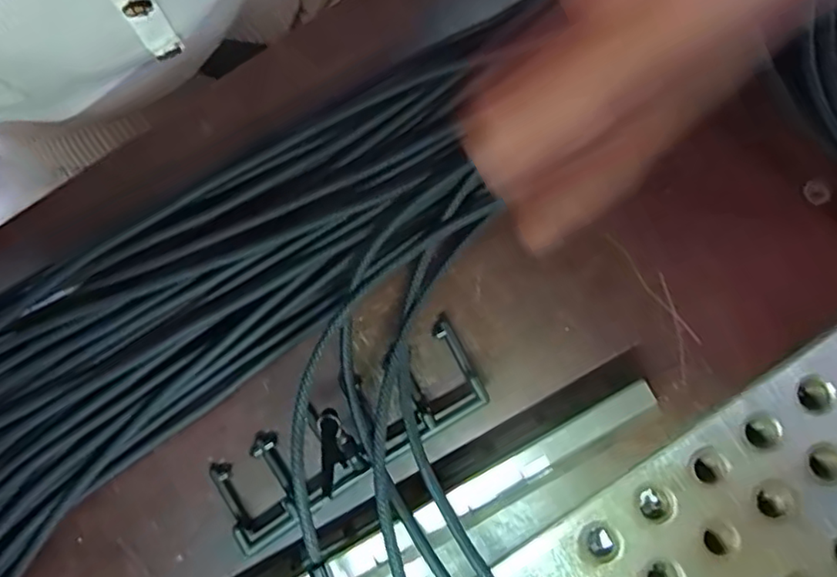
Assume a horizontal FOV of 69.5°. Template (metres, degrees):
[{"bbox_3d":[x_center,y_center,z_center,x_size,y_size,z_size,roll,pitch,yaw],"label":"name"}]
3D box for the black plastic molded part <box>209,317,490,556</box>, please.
[{"bbox_3d":[-0.027,0.055,0.228,0.109,0.016,0.035,-32,80,-1],"label":"black plastic molded part"}]

